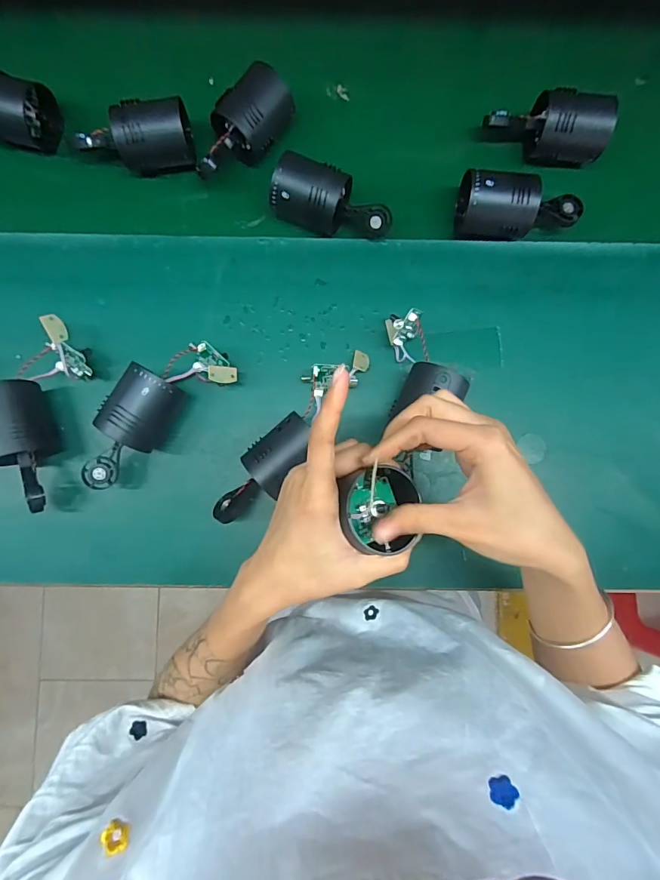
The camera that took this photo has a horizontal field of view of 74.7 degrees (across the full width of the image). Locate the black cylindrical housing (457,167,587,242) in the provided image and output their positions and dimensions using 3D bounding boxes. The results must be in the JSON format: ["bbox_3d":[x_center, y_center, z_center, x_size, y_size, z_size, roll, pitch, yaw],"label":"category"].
[{"bbox_3d":[0.179,-0.219,0.414,0.121,0.047,0.046,4,86,0],"label":"black cylindrical housing"}]

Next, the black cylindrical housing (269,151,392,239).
[{"bbox_3d":[0.001,-0.225,0.411,0.114,0.049,0.049,10,86,0],"label":"black cylindrical housing"}]

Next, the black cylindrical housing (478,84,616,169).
[{"bbox_3d":[0.213,-0.311,0.429,0.114,0.048,0.049,13,86,0],"label":"black cylindrical housing"}]

